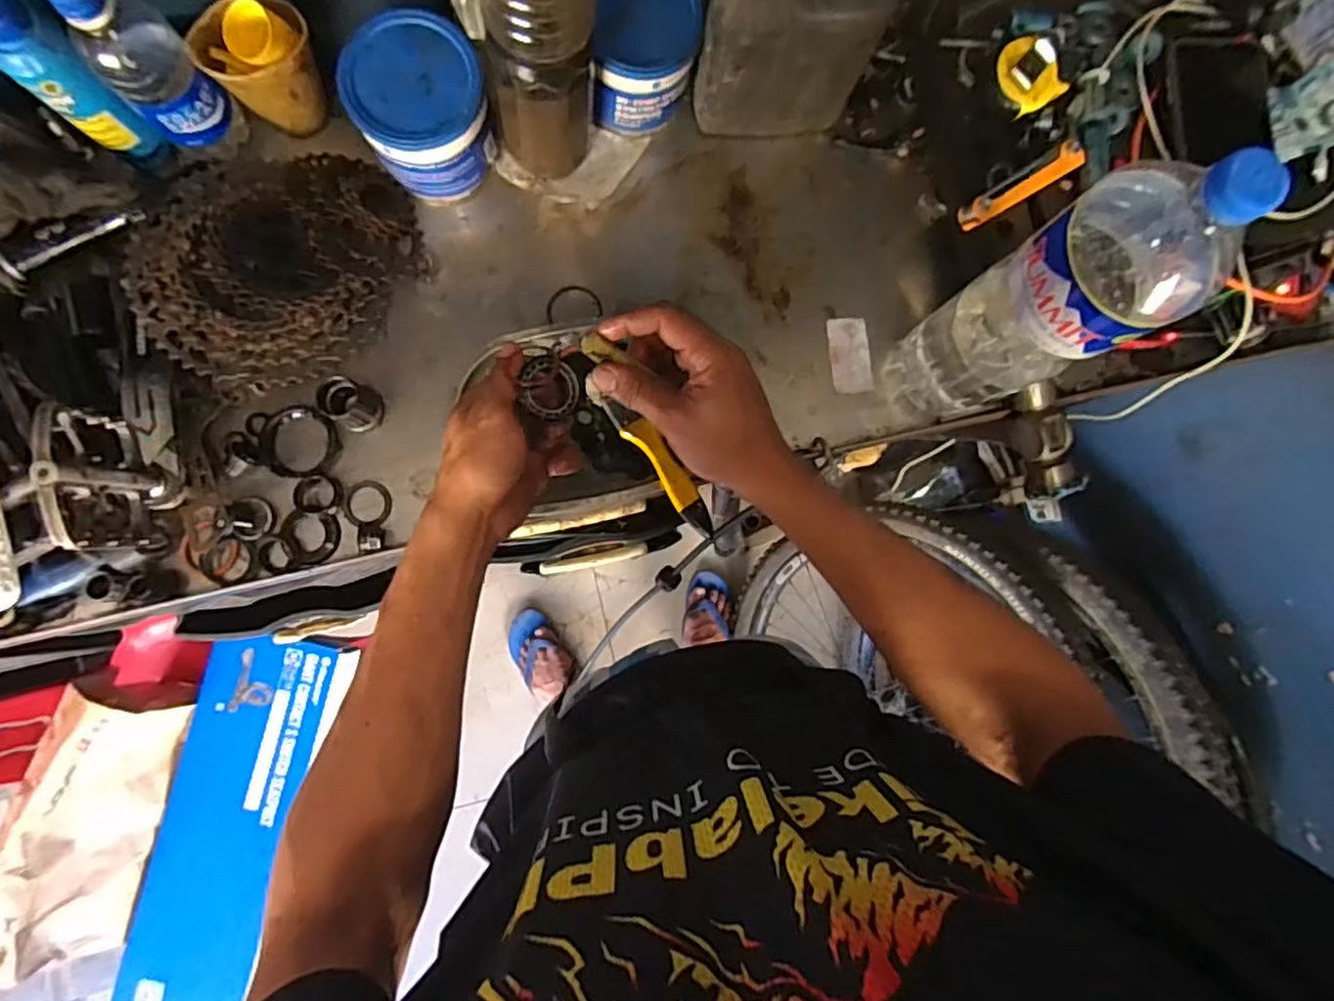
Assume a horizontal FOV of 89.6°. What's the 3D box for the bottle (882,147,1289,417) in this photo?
[{"bbox_3d":[0.254,-0.129,0.461,0.088,0.312,0.093,-27,88,-6],"label":"bottle"}]

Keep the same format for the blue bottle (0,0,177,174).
[{"bbox_3d":[-0.426,-0.298,0.489,0.048,0.142,0.039,4,85,-4],"label":"blue bottle"}]

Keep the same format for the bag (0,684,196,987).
[{"bbox_3d":[-0.705,0.391,0.804,0.109,0.141,0.317,14,85,-3],"label":"bag"}]

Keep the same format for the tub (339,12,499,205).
[{"bbox_3d":[-0.194,-0.312,0.548,0.098,0.103,0.103,0,86,-4],"label":"tub"}]

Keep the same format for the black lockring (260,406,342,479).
[{"bbox_3d":[-0.308,-0.049,0.559,0.065,0.012,0.057,3,85,-4],"label":"black lockring"}]

